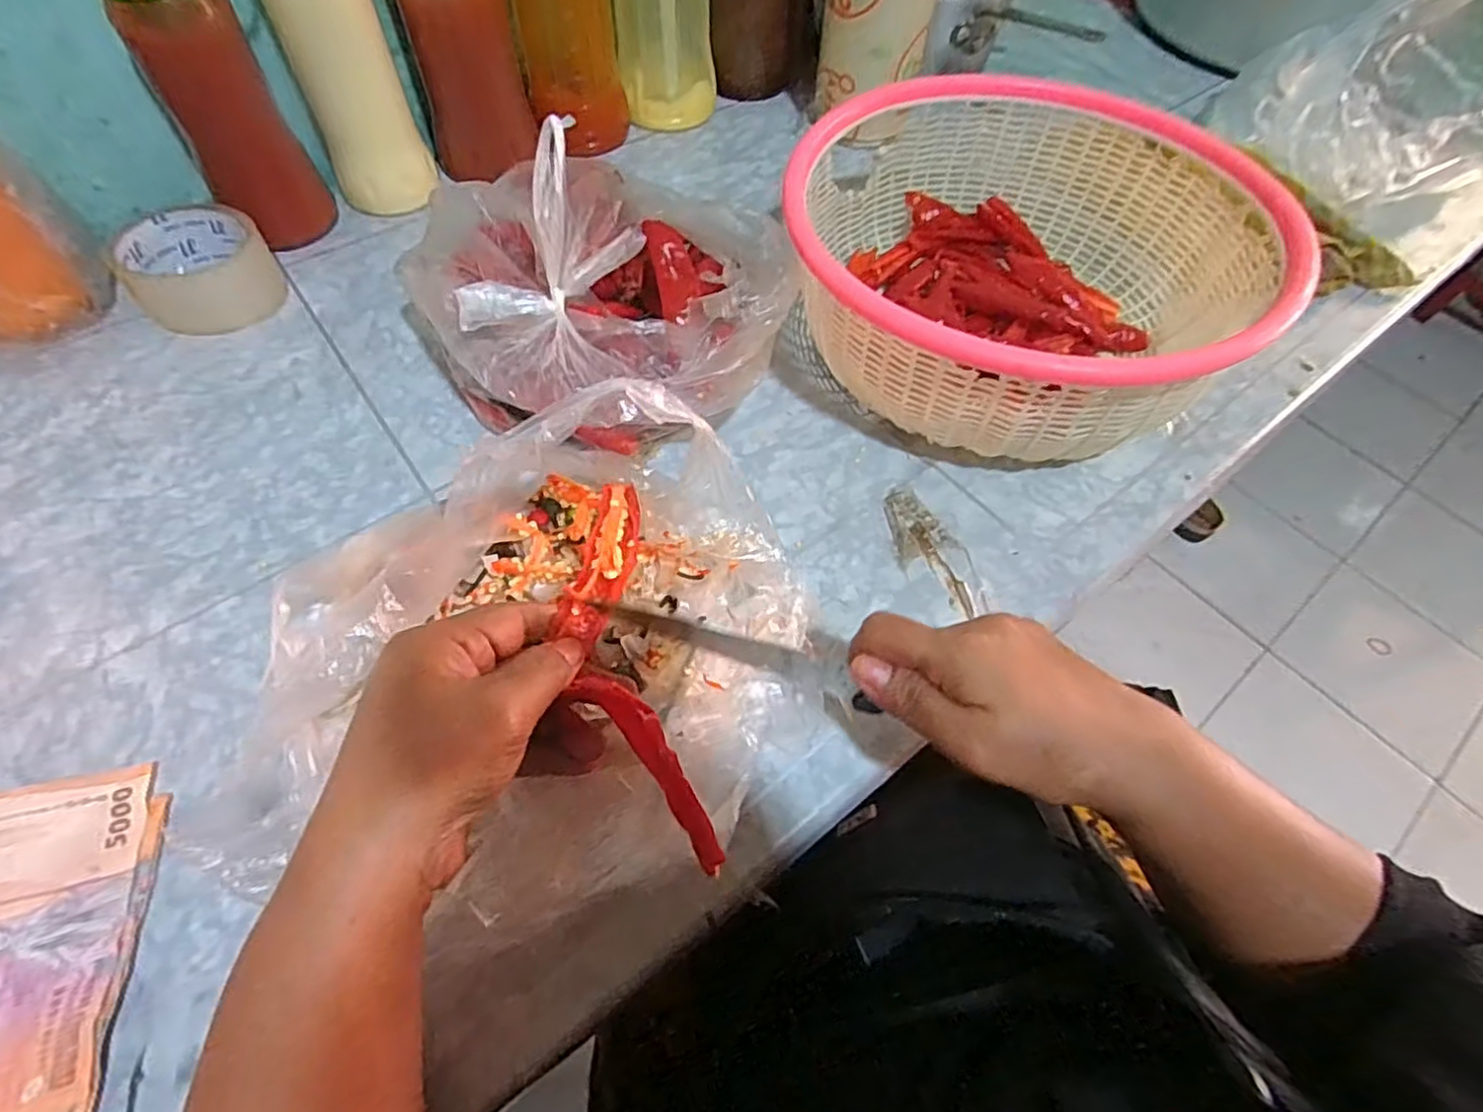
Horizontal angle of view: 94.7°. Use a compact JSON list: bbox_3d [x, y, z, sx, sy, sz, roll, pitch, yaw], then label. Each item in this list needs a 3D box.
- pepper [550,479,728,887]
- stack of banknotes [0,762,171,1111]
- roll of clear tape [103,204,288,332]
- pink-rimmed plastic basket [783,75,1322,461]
[{"bbox_3d":[-0.051,0.041,0.288,0.046,0.025,0.177,-13,58,-11],"label":"pepper"},{"bbox_3d":[-0.301,0.167,0.276,0.096,0.016,0.145,-12,61,-10],"label":"stack of banknotes"},{"bbox_3d":[-0.383,-0.202,0.485,0.085,0.043,0.088,41,66,19],"label":"roll of clear tape"},{"bbox_3d":[0.183,-0.192,0.458,0.282,0.116,0.299,1,60,-2],"label":"pink-rimmed plastic basket"}]

